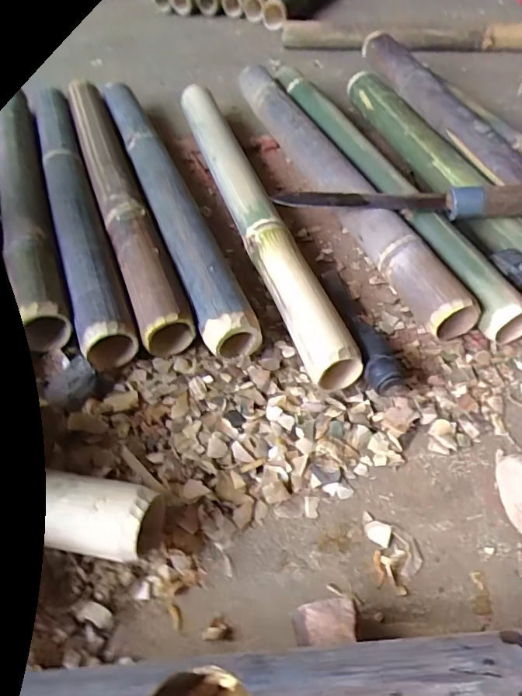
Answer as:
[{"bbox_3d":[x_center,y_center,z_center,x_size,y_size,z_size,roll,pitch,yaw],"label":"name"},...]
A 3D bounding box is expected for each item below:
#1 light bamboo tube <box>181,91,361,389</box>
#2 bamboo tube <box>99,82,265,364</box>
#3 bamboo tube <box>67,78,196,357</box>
[{"bbox_3d":[-0.021,-0.215,0.693,0.063,0.059,0.663,-13,52,-11],"label":"light bamboo tube"},{"bbox_3d":[-0.143,-0.243,0.717,0.065,0.061,0.669,-16,53,-13],"label":"bamboo tube"},{"bbox_3d":[-0.214,-0.247,0.722,0.061,0.058,0.657,-16,53,-13],"label":"bamboo tube"}]

